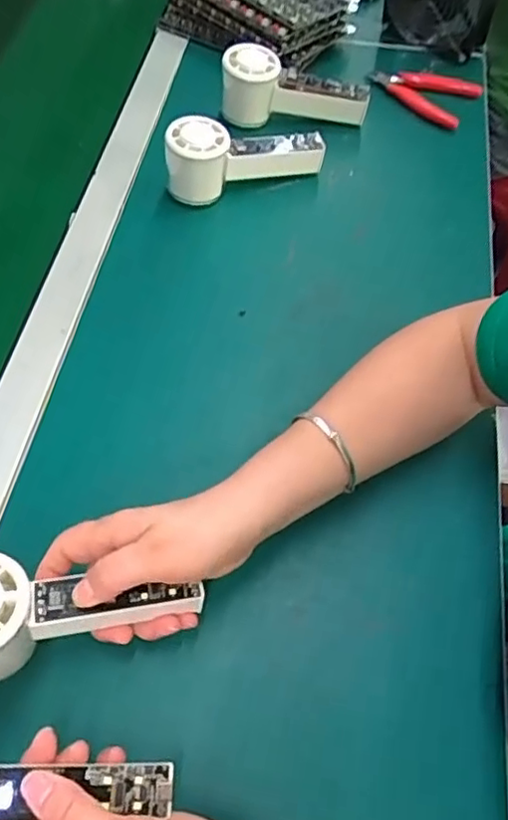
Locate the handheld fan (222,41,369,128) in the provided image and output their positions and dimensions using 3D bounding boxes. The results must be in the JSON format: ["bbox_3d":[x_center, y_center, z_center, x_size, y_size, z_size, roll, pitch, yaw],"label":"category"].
[{"bbox_3d":[0.040,-0.325,0.638,0.150,0.064,0.044,7,59,-11],"label":"handheld fan"}]

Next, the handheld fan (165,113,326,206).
[{"bbox_3d":[-0.006,-0.239,0.579,0.151,0.062,0.047,-10,61,-7],"label":"handheld fan"}]

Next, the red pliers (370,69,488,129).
[{"bbox_3d":[0.185,-0.350,0.676,0.118,0.019,0.070,20,62,10],"label":"red pliers"}]

